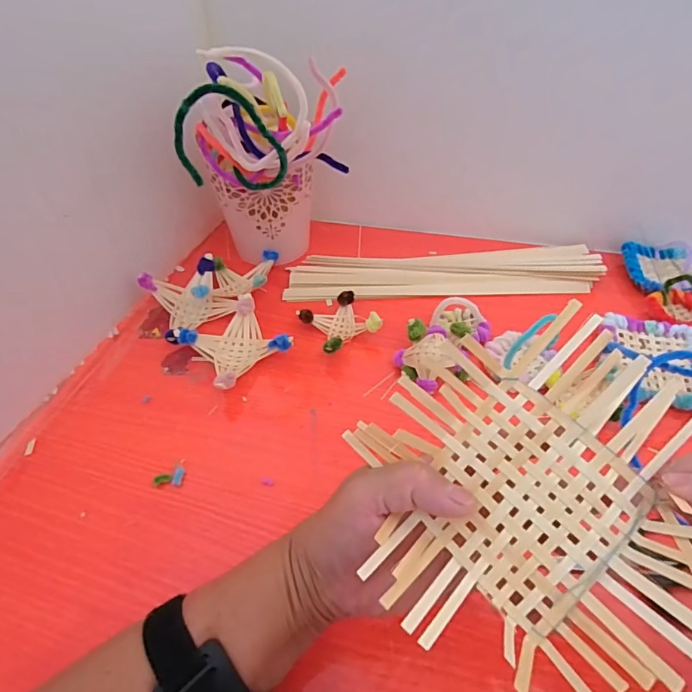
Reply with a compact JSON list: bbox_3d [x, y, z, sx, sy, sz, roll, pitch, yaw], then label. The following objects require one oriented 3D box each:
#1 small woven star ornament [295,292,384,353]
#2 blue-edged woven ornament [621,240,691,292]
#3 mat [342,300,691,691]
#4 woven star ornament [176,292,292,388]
[{"bbox_3d":[-0.006,-0.022,0.474,0.065,0.027,0.067,-23,50,-19],"label":"small woven star ornament"},{"bbox_3d":[0.378,-0.097,0.532,0.101,0.033,0.093,-4,46,-2],"label":"blue-edged woven ornament"},{"bbox_3d":[0.086,0.066,0.208,0.153,0.029,0.150,-40,70,1],"label":"mat"},{"bbox_3d":[-0.108,-0.001,0.452,0.086,0.035,0.089,-33,53,-27],"label":"woven star ornament"}]

